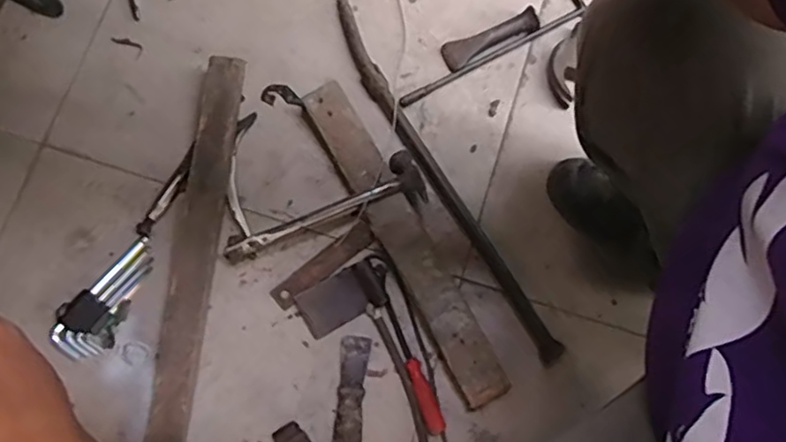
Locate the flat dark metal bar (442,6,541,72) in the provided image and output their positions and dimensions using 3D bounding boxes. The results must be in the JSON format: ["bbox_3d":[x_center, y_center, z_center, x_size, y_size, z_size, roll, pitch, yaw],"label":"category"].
[{"bbox_3d":[0.139,-0.264,0.871,0.143,0.026,0.040,-27,80,-5],"label":"flat dark metal bar"}]

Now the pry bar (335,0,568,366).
[{"bbox_3d":[0.057,-0.068,0.834,0.040,0.027,0.577,-30,81,-5],"label":"pry bar"}]

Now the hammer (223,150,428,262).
[{"bbox_3d":[-0.085,-0.003,0.790,0.273,0.039,0.079,-28,80,-5],"label":"hammer"}]

